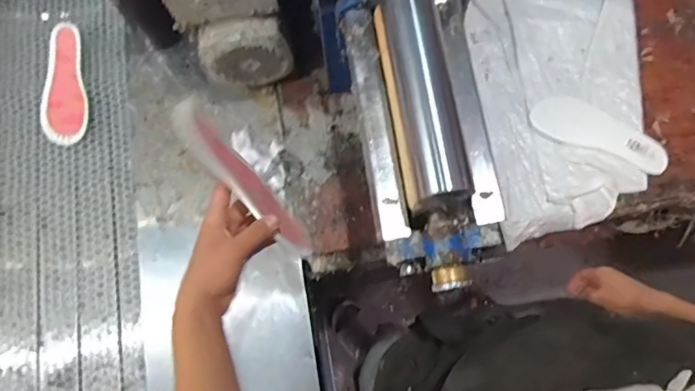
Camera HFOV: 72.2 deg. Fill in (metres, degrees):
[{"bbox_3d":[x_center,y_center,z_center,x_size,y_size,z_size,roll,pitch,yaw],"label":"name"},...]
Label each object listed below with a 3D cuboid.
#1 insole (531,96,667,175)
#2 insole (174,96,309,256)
[{"bbox_3d":[0.402,-0.103,0.759,0.215,0.005,0.079,21,78,7],"label":"insole"},{"bbox_3d":[-0.108,-0.017,0.511,0.020,0.212,0.071,-32,33,10],"label":"insole"}]

